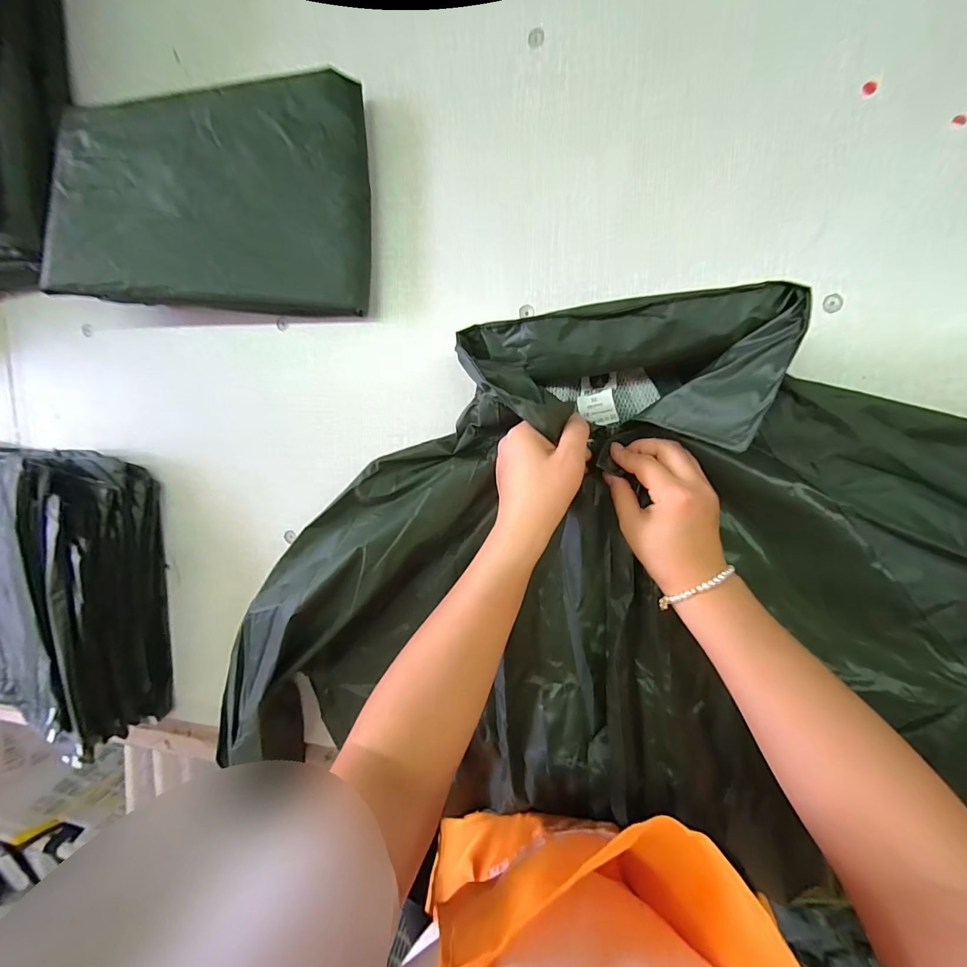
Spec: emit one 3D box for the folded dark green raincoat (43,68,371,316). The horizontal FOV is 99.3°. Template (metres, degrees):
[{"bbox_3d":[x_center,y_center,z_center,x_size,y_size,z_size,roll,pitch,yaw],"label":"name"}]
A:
[{"bbox_3d":[-0.251,-0.265,0.382,0.288,0.062,0.194,5,97,10],"label":"folded dark green raincoat"}]

